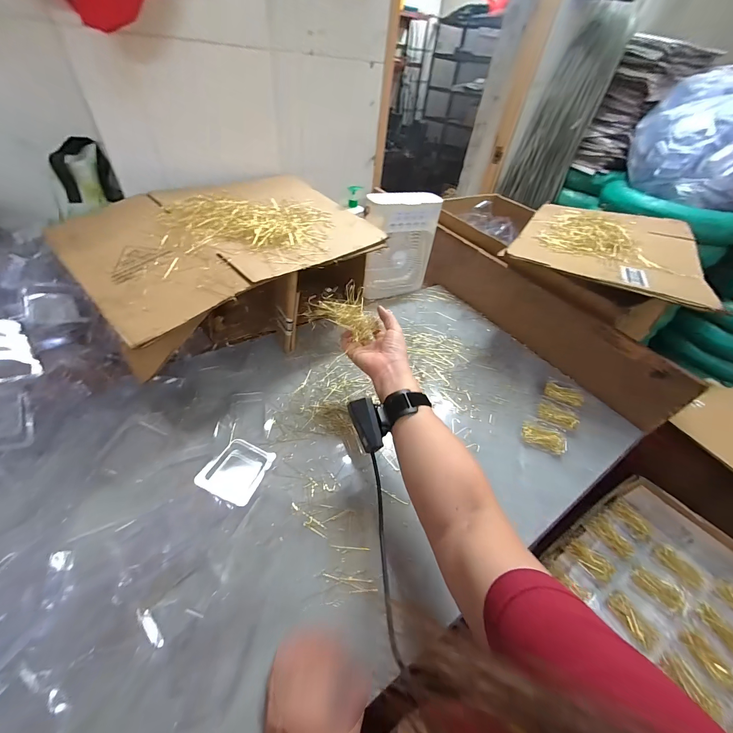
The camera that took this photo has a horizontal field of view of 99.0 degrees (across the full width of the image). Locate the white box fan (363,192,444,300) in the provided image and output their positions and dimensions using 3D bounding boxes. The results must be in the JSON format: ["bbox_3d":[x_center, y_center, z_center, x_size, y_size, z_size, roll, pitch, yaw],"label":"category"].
[{"bbox_3d":[0.080,-0.312,0.838,0.193,0.257,0.079,-15,49,-21],"label":"white box fan"}]

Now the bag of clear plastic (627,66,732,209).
[{"bbox_3d":[1.164,-0.740,1.023,0.480,0.331,0.422,33,50,23],"label":"bag of clear plastic"}]

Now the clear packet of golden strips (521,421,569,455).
[{"bbox_3d":[0.326,0.129,0.572,0.080,0.012,0.051,17,45,9],"label":"clear packet of golden strips"}]

